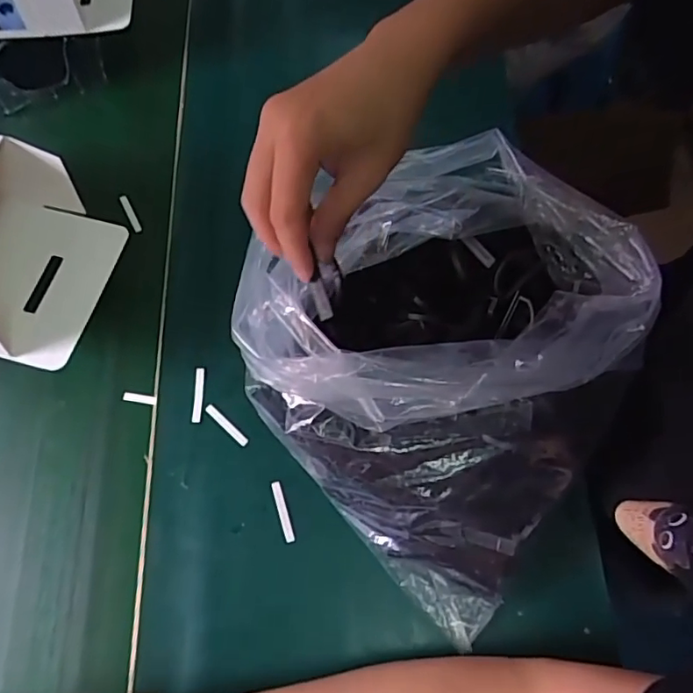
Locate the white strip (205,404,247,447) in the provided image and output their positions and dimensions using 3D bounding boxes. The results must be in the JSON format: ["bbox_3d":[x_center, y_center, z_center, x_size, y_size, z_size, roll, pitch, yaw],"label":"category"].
[{"bbox_3d":[-0.098,0.064,0.455,0.047,0.004,0.007,41,76,15],"label":"white strip"}]

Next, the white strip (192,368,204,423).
[{"bbox_3d":[-0.124,0.040,0.464,0.008,0.004,0.046,-2,69,4],"label":"white strip"}]

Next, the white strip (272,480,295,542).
[{"bbox_3d":[-0.049,0.127,0.428,0.007,0.004,0.046,-18,70,-5],"label":"white strip"}]

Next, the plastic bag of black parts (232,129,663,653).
[{"bbox_3d":[0.083,0.006,0.386,0.231,0.139,0.280,39,75,14],"label":"plastic bag of black parts"}]

